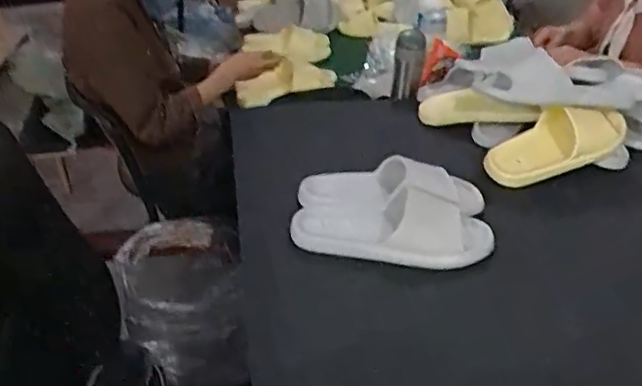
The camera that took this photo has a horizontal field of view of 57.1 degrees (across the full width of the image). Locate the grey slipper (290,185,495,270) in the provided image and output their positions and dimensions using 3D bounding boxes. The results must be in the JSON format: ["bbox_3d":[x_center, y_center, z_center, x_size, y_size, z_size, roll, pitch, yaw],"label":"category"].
[{"bbox_3d":[0.094,0.046,0.782,0.266,0.062,0.104,4,32,5],"label":"grey slipper"}]

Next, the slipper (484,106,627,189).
[{"bbox_3d":[0.381,-0.082,0.954,0.250,0.080,0.081,-23,36,-4],"label":"slipper"}]

